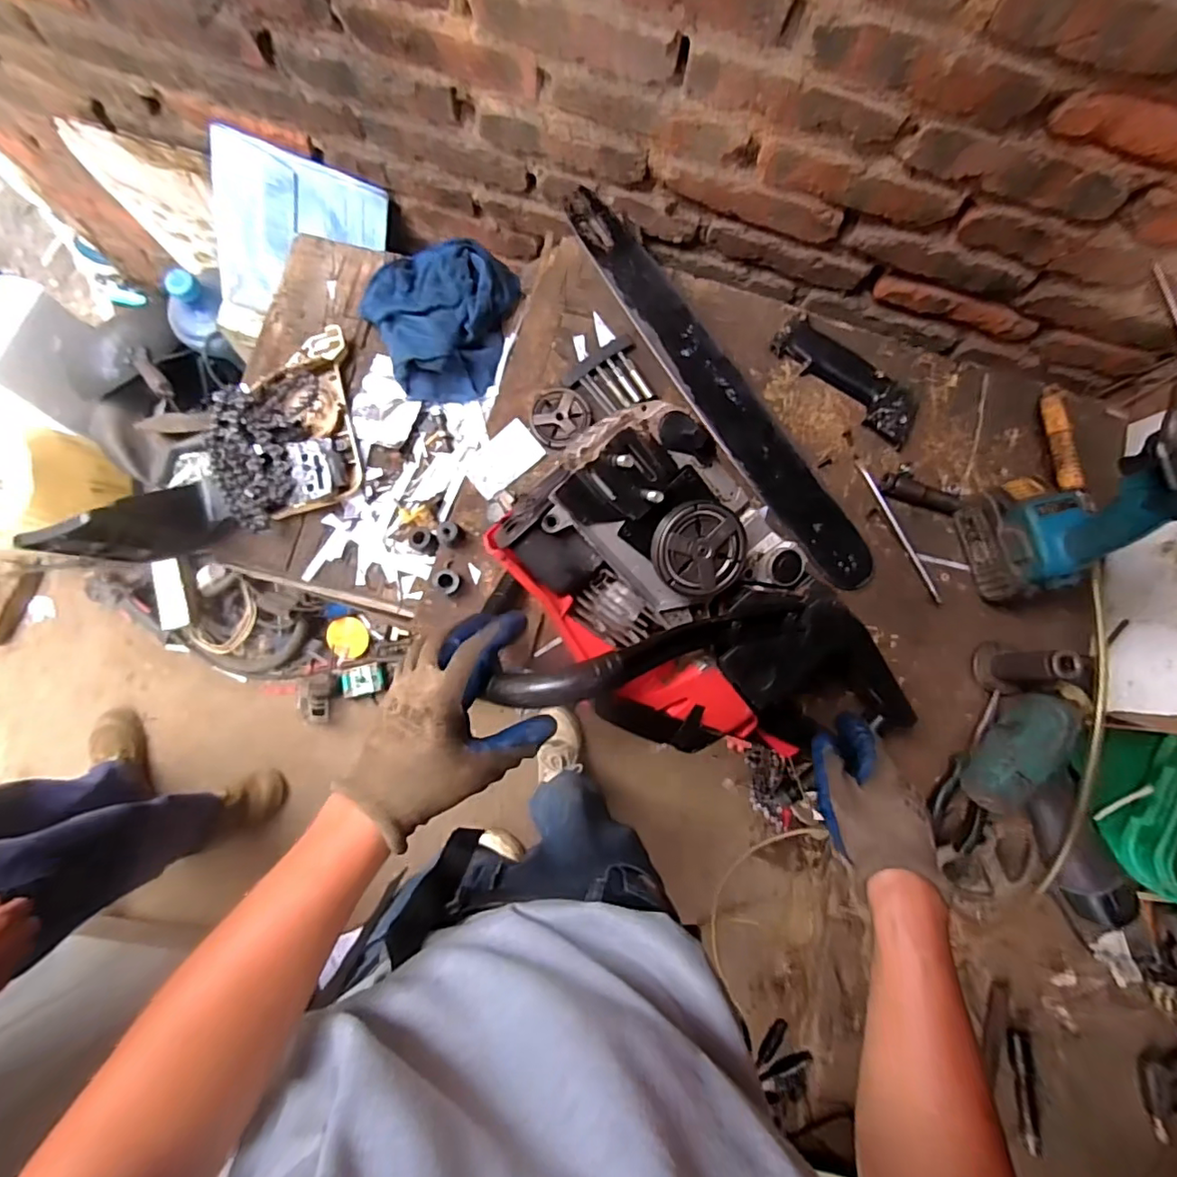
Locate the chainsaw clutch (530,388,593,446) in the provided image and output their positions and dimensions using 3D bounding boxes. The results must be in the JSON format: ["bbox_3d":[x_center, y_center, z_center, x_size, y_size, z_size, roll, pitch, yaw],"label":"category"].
[{"bbox_3d":[-0.032,-0.186,0.610,0.063,0.006,0.062,-40,86,-7],"label":"chainsaw clutch"}]

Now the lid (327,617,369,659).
[{"bbox_3d":[-0.571,0.115,1.352,0.093,0.017,0.088,0,82,-3],"label":"lid"}]

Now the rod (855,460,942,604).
[{"bbox_3d":[0.328,-0.062,0.600,0.011,0.004,0.169,-25,84,-6],"label":"rod"}]

